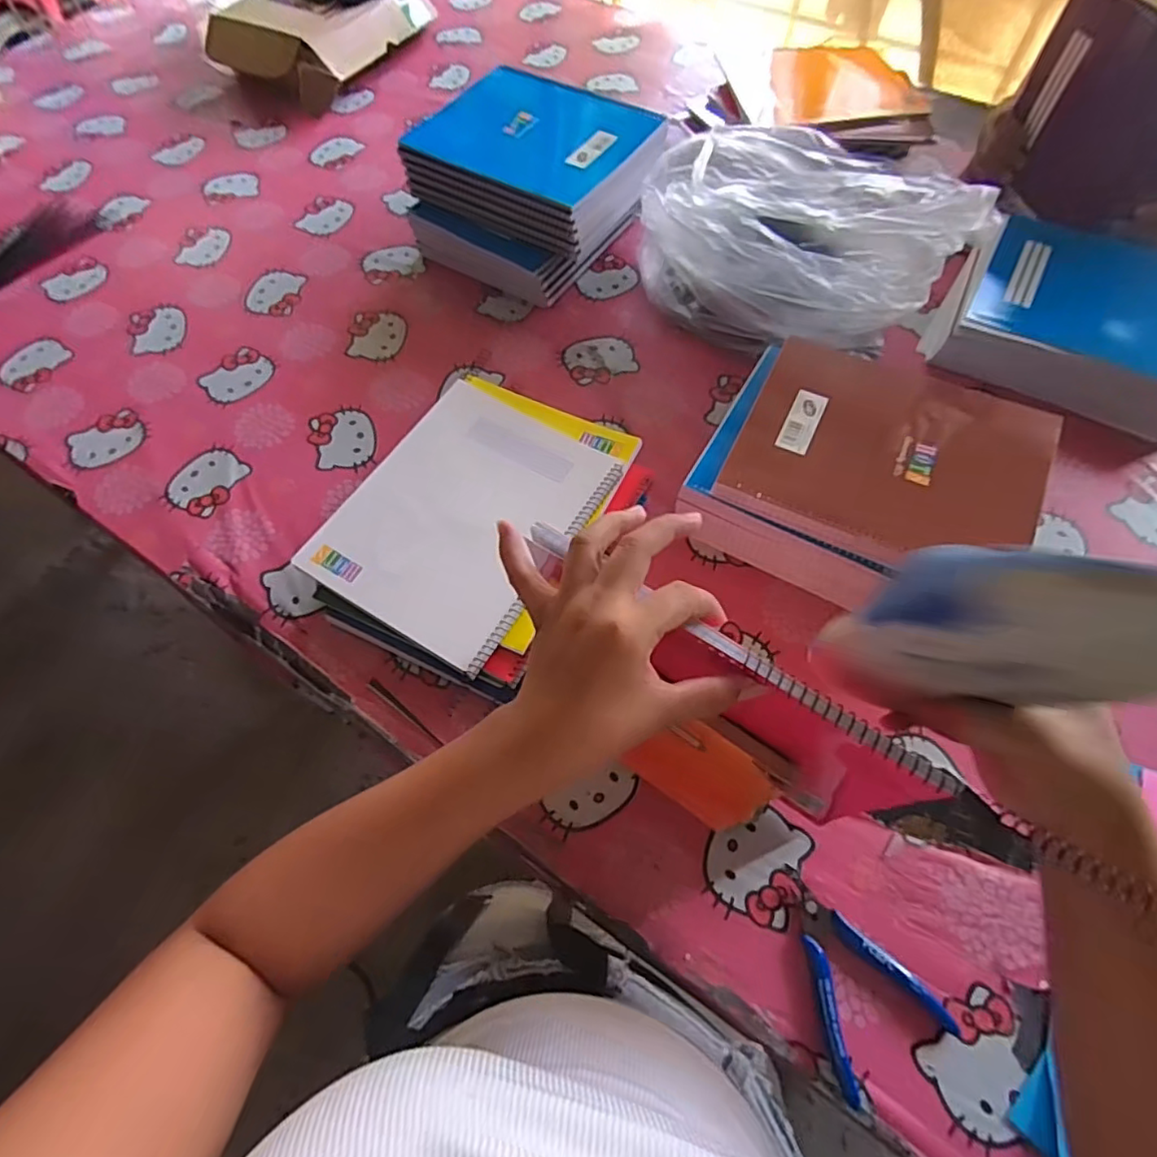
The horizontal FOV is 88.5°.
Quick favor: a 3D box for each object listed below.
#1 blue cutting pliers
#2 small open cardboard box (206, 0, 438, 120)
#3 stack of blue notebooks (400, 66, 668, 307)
[{"bbox_3d":[0.183,0.268,0.410,0.087,0.011,0.124,-27,65,-11],"label":"blue cutting pliers"},{"bbox_3d":[-0.424,-0.918,0.989,0.233,0.090,0.308,24,67,14],"label":"small open cardboard box"},{"bbox_3d":[-0.049,-0.482,0.736,0.257,0.119,0.234,32,69,17],"label":"stack of blue notebooks"}]

